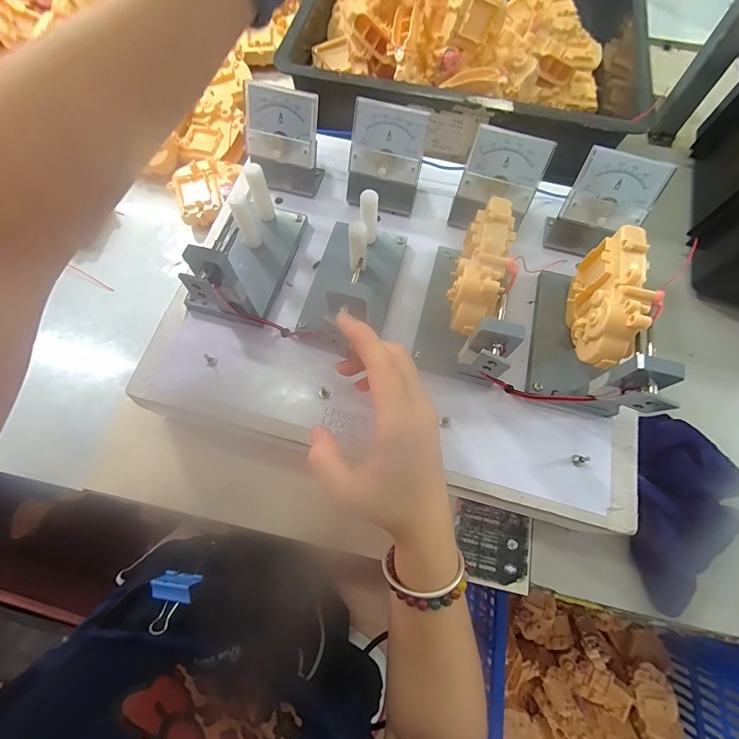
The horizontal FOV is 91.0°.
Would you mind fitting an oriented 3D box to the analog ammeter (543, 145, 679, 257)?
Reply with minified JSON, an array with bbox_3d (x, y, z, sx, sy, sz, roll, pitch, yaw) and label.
[{"bbox_3d":[0.199,-0.138,0.314,0.073,0.072,0.045,16,70,4],"label":"analog ammeter"}]

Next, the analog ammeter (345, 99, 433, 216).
[{"bbox_3d":[0.015,-0.189,0.331,0.064,0.073,0.044,10,70,2],"label":"analog ammeter"}]

